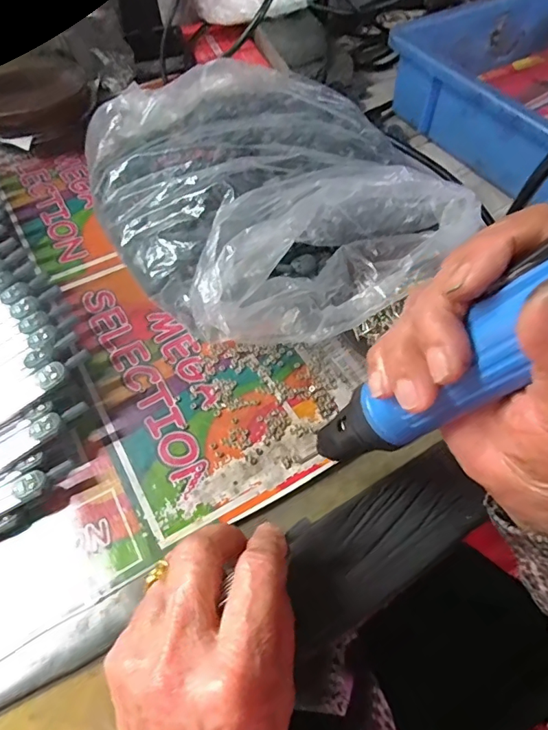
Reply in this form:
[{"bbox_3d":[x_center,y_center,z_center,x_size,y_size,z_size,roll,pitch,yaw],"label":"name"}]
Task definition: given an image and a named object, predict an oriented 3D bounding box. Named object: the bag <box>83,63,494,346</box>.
[{"bbox_3d":[0.002,-0.136,0.371,0.241,0.080,0.255,-31,64,-19],"label":"bag"}]

